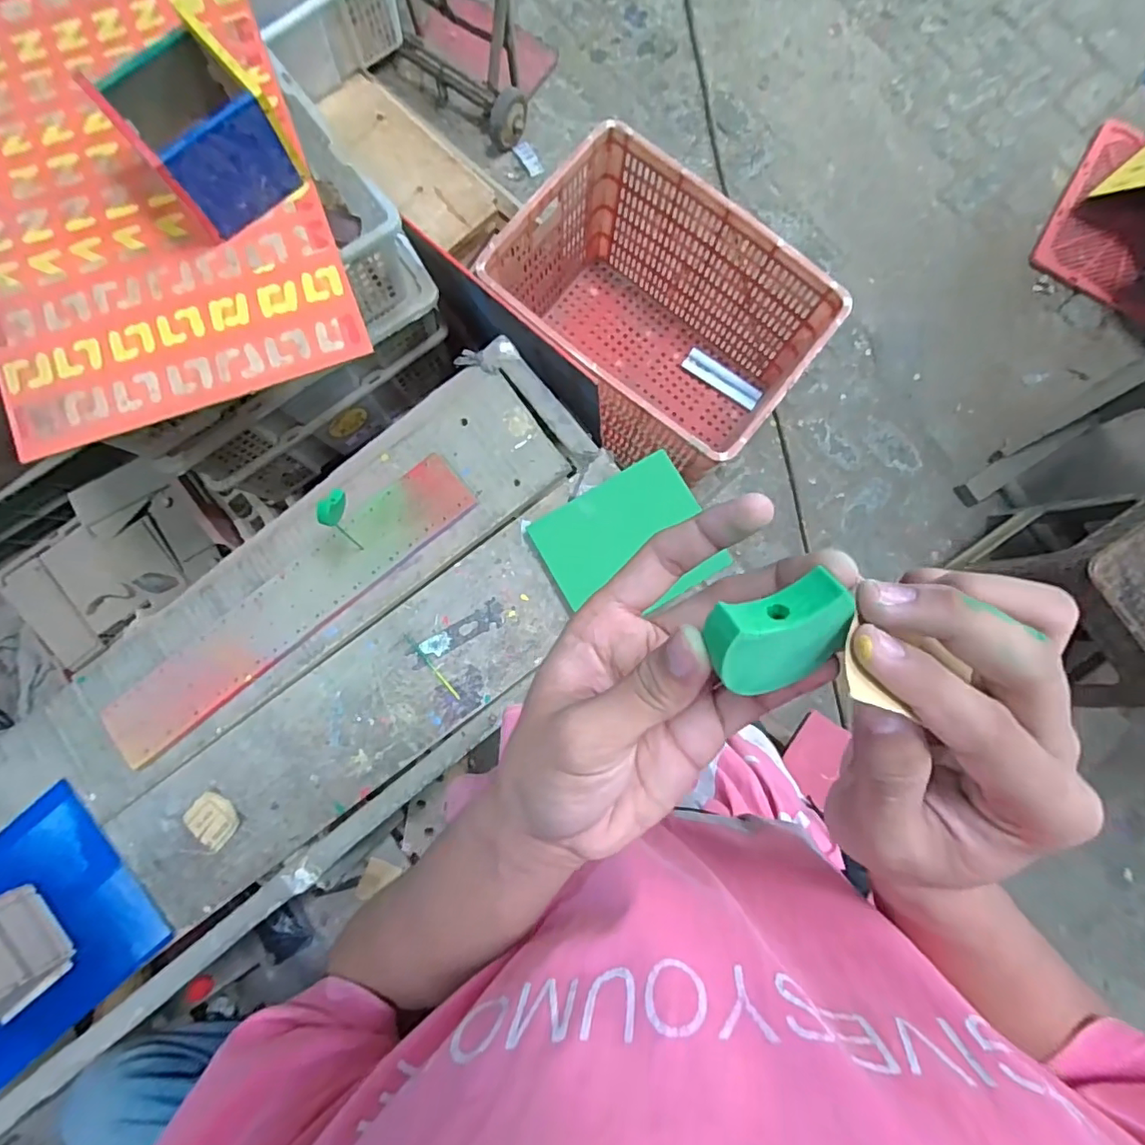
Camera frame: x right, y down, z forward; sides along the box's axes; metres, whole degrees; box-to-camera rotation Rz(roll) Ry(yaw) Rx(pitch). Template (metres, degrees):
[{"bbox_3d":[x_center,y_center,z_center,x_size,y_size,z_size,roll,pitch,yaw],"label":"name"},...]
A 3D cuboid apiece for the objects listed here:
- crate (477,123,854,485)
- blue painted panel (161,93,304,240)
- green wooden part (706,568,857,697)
[{"bbox_3d":[0.167,-0.511,1.214,0.591,0.384,0.430,38,84,4],"label":"crate"},{"bbox_3d":[-0.371,-0.444,0.616,0.114,0.107,0.017,-41,85,-5],"label":"blue painted panel"},{"bbox_3d":[0.058,0.018,0.163,0.040,0.029,0.017,-18,39,-7],"label":"green wooden part"}]

